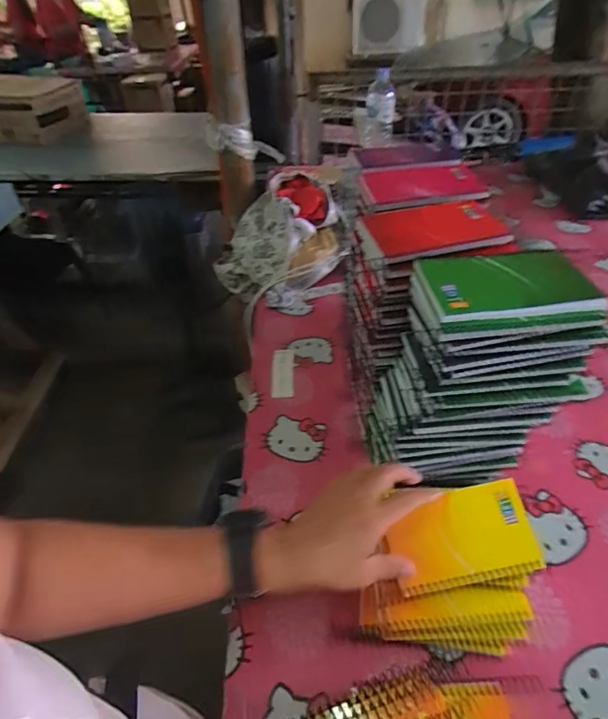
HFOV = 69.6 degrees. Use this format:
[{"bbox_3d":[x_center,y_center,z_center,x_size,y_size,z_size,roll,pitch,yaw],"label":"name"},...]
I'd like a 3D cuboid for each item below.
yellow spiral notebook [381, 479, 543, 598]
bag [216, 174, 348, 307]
[{"bbox_3d":[0.148,0.166,0.407,0.132,0.011,0.080,-13,72,-5],"label":"yellow spiral notebook"},{"bbox_3d":[-0.039,-0.236,0.885,0.220,0.094,0.267,36,84,16],"label":"bag"}]

